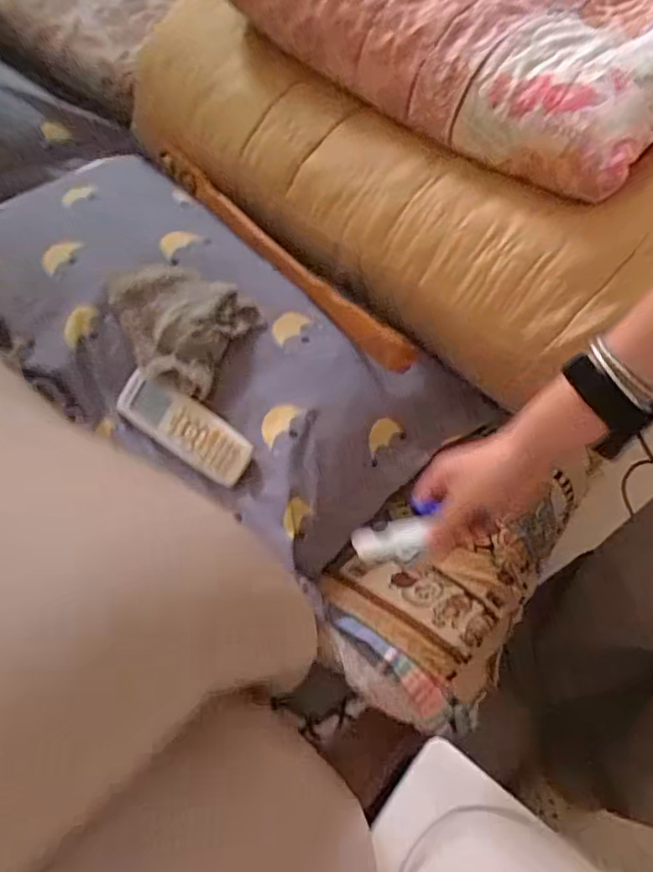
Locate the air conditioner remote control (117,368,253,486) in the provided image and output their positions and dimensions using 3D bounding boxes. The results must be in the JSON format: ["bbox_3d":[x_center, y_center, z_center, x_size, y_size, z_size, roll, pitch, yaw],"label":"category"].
[{"bbox_3d":[-0.142,-0.012,0.585,0.161,0.018,0.054,34,94,21],"label":"air conditioner remote control"}]

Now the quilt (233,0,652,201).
[{"bbox_3d":[0.200,-0.504,0.674,0.493,0.101,0.394,37,67,18],"label":"quilt"}]

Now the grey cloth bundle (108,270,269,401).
[{"bbox_3d":[-0.157,-0.119,0.606,0.152,0.039,0.120,27,64,13],"label":"grey cloth bundle"}]

